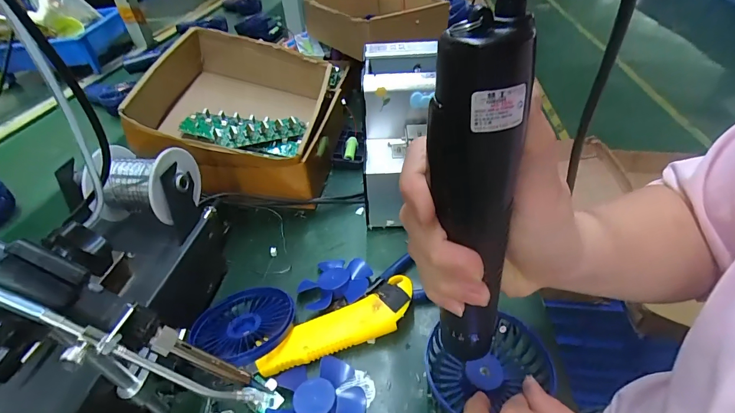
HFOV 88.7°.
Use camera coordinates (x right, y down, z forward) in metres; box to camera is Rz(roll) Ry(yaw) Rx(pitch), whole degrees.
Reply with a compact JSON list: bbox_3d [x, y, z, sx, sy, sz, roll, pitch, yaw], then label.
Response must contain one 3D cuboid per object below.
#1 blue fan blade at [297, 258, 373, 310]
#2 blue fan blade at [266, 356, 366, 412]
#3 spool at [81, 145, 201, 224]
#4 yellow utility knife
[{"bbox_3d":[-0.030,0.071,0.361,0.067,0.020,0.056,-13,40,-9],"label":"blue fan blade"},{"bbox_3d":[-0.039,0.144,0.276,0.068,0.014,0.068,-3,40,3],"label":"blue fan blade"},{"bbox_3d":[-0.194,-0.024,0.320,0.080,0.050,0.055,3,40,11],"label":"spool"},{"bbox_3d":[-0.021,0.104,0.314,0.136,0.027,0.040,-22,42,-19],"label":"yellow utility knife"}]

